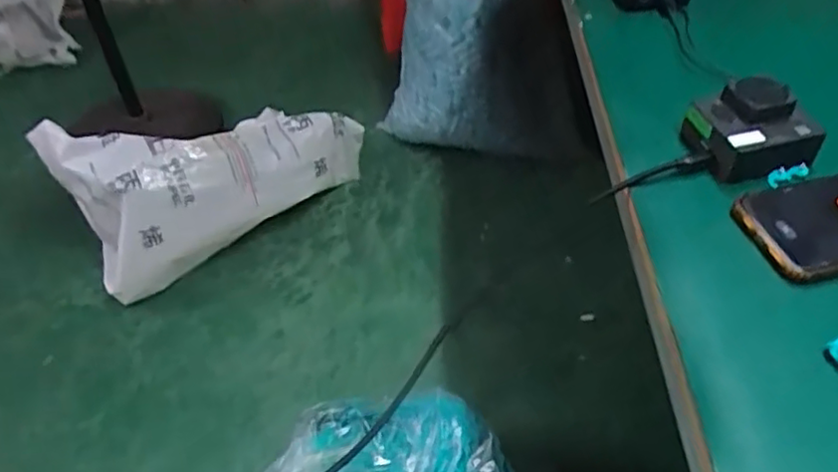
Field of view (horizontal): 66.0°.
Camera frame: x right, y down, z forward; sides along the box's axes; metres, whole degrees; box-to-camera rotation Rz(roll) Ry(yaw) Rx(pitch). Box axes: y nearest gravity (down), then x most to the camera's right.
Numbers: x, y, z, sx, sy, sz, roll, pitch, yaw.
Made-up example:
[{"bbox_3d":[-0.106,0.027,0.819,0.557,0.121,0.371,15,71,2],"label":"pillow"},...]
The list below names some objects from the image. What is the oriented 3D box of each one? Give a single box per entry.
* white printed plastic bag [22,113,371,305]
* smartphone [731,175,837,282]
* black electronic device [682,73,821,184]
[{"bbox_3d":[-0.495,-0.128,1.582,0.739,0.283,0.312,-17,48,-12],"label":"white printed plastic bag"},{"bbox_3d":[0.309,-0.015,0.455,0.158,0.017,0.080,-12,47,-8],"label":"smartphone"},{"bbox_3d":[0.257,-0.083,0.500,0.084,0.044,0.070,-9,47,-5],"label":"black electronic device"}]

